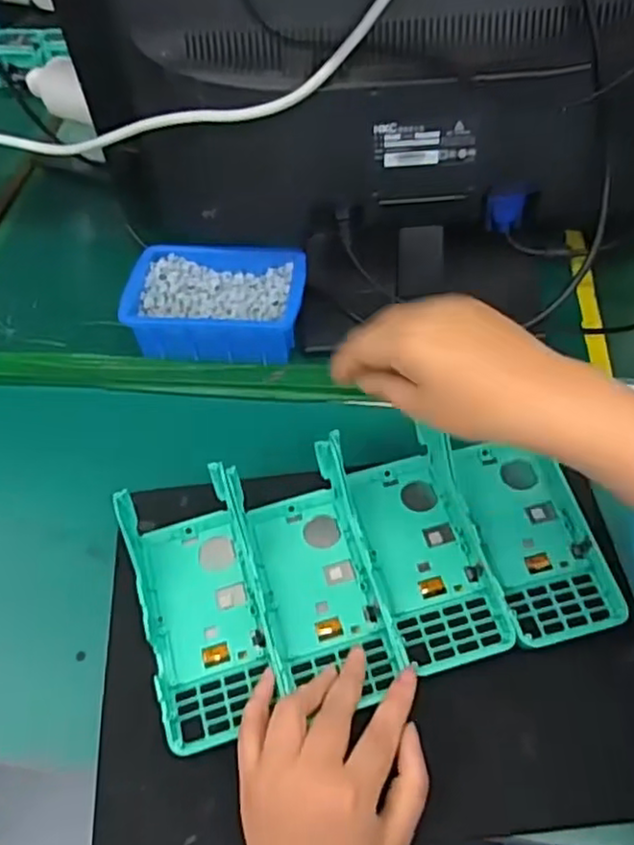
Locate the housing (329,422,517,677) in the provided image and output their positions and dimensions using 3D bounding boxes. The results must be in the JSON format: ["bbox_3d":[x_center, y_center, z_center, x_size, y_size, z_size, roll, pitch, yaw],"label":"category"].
[{"bbox_3d":[0.068,0.080,0.454,0.077,0.031,0.163,-14,53,-6],"label":"housing"}]

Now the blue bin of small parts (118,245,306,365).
[{"bbox_3d":[-0.083,-0.104,0.593,0.146,0.067,0.109,3,53,6],"label":"blue bin of small parts"}]

